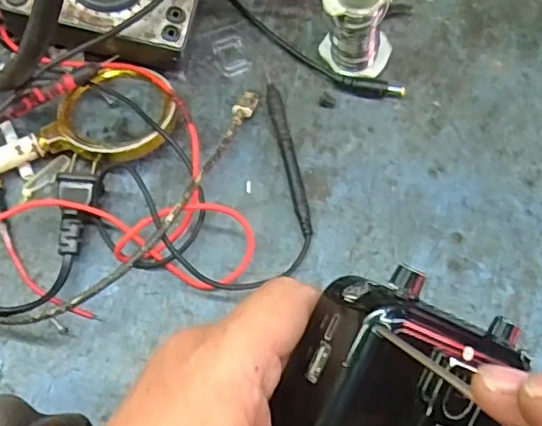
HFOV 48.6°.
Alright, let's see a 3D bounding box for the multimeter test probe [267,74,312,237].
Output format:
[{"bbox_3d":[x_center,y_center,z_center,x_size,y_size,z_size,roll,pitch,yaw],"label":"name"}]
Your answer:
[{"bbox_3d":[0.010,-0.035,0.360,0.009,0.009,0.103,-9,67,-7],"label":"multimeter test probe"}]

